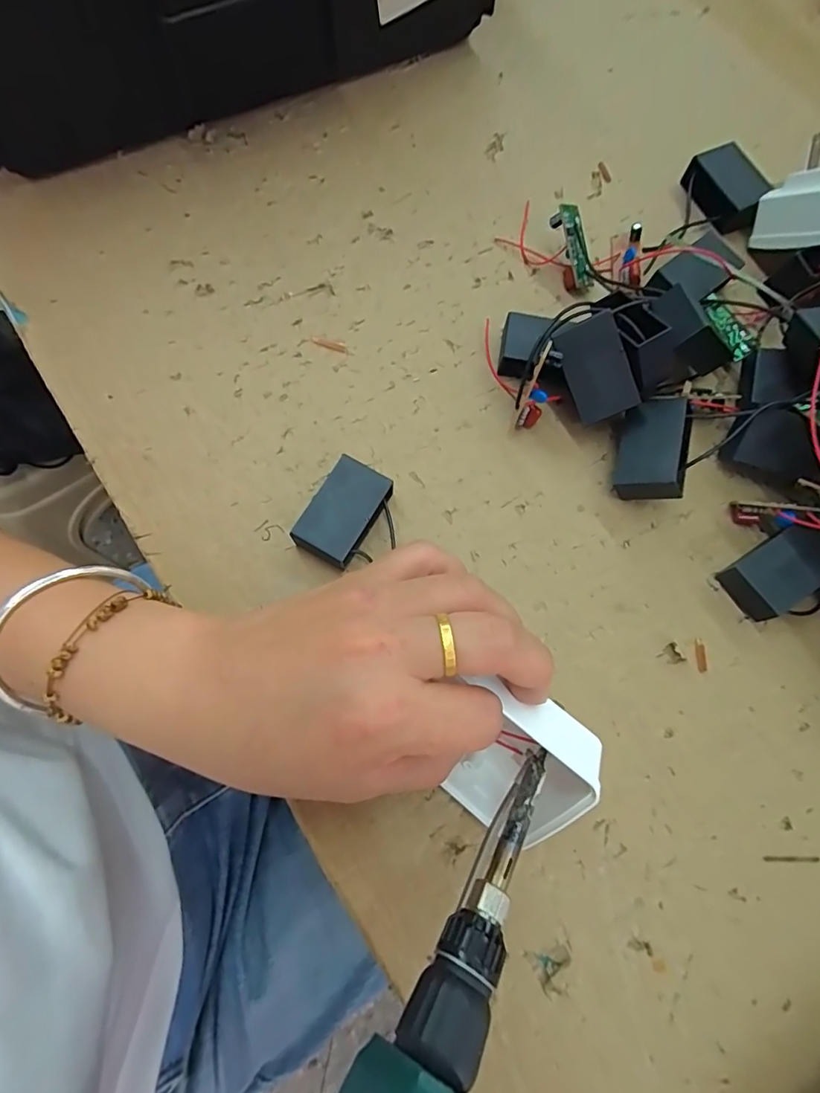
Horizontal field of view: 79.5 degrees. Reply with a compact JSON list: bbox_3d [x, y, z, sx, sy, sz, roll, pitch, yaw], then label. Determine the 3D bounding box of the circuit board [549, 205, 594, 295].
[{"bbox_3d":[0.093,-0.168,0.281,0.017,0.010,0.045,-17,101,-7],"label":"circuit board"}]

